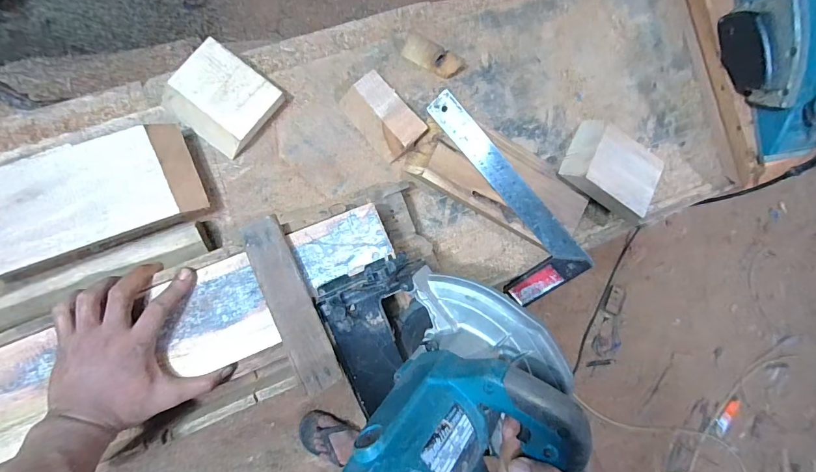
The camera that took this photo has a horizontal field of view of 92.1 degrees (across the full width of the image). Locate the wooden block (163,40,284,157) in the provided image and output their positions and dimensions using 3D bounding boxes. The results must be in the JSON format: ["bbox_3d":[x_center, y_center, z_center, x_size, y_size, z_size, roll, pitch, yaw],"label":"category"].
[{"bbox_3d":[-0.228,-0.167,0.484,0.107,0.029,0.101,38,81,-9],"label":"wooden block"}]

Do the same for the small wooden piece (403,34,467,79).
[{"bbox_3d":[0.037,-0.241,0.531,0.085,0.021,0.033,22,84,-11],"label":"small wooden piece"}]

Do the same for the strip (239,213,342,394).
[{"bbox_3d":[-0.121,0.073,0.412,0.042,0.013,0.185,-22,93,-12],"label":"strip"}]

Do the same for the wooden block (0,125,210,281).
[{"bbox_3d":[-0.379,-0.035,0.442,0.273,0.056,0.111,-23,93,-12],"label":"wooden block"}]

